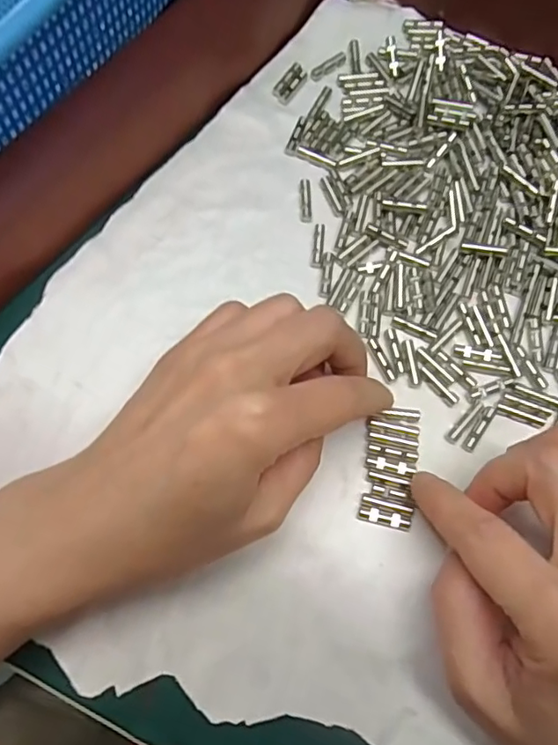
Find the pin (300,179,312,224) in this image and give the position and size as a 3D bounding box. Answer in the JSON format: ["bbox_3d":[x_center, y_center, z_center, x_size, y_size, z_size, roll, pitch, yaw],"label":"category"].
[{"bbox_3d":[0.013,-0.080,0.254,0.005,0.004,0.023,0,74,0],"label":"pin"}]

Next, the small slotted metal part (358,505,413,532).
[{"bbox_3d":[0.041,0.056,0.211,0.020,0.004,0.006,14,75,4],"label":"small slotted metal part"}]

